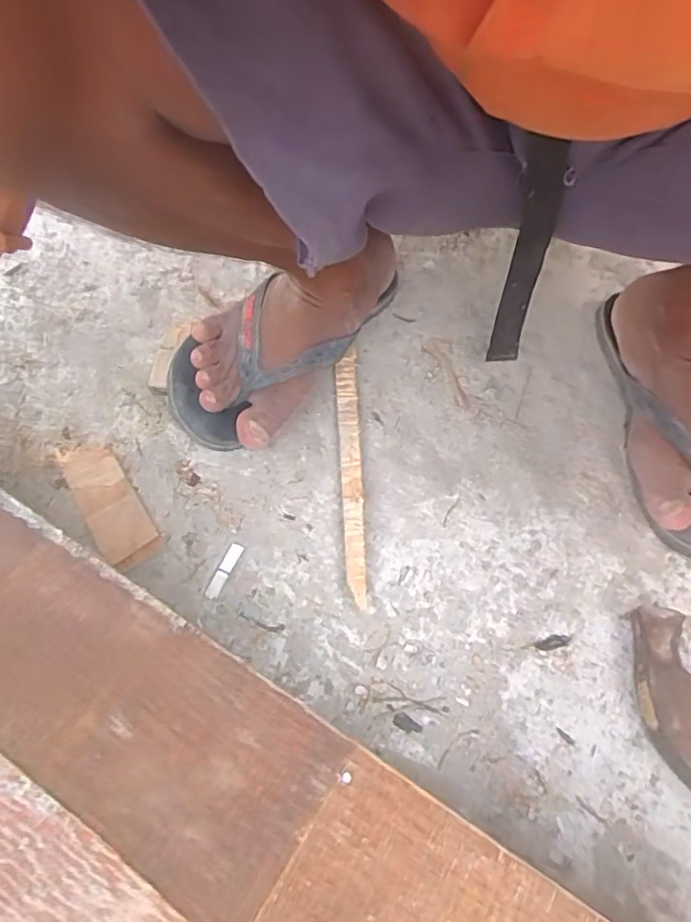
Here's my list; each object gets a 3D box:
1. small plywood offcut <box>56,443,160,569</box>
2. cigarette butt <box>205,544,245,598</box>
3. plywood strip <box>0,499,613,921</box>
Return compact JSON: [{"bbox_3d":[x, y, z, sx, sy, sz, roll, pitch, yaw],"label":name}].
[{"bbox_3d":[-0.178,0.029,0.450,0.040,0.008,0.111,-32,69,-16],"label":"small plywood offcut"},{"bbox_3d":[-0.086,0.078,0.431,0.011,0.004,0.043,22,65,9],"label":"cigarette butt"},{"bbox_3d":[-0.042,0.163,0.288,0.466,0.007,0.099,33,67,9],"label":"plywood strip"}]

